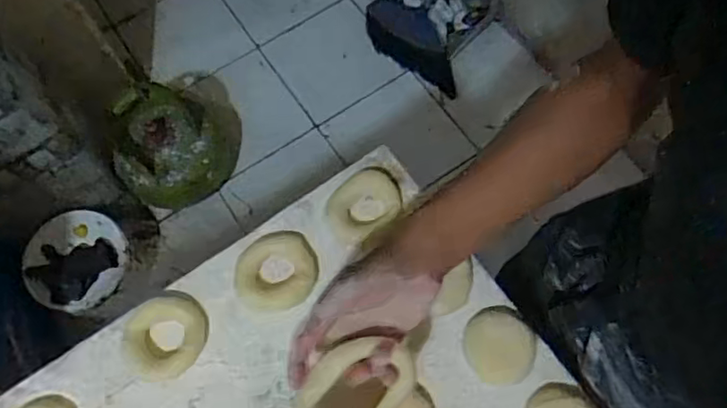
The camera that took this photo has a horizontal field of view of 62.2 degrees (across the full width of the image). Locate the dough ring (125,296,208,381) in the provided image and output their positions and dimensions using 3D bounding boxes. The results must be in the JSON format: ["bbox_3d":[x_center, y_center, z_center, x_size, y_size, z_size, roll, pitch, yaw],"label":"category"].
[{"bbox_3d":[-0.177,0.118,0.541,0.068,0.018,0.072,0,70,1],"label":"dough ring"}]

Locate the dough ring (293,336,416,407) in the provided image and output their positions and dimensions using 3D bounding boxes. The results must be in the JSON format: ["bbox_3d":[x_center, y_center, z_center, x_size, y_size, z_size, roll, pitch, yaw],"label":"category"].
[{"bbox_3d":[-0.010,0.145,0.445,0.067,0.020,0.107,31,73,12],"label":"dough ring"}]

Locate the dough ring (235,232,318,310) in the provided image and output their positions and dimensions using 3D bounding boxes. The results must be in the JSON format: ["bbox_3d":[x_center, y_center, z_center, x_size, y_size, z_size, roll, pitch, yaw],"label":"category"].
[{"bbox_3d":[-0.079,0.060,0.558,0.070,0.013,0.073,0,70,1],"label":"dough ring"}]

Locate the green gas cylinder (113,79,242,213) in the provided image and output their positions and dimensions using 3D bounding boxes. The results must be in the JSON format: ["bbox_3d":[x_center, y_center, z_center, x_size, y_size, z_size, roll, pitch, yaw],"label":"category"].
[{"bbox_3d":[-0.425,-0.147,1.400,0.250,0.240,0.237,0,70,1],"label":"green gas cylinder"}]

